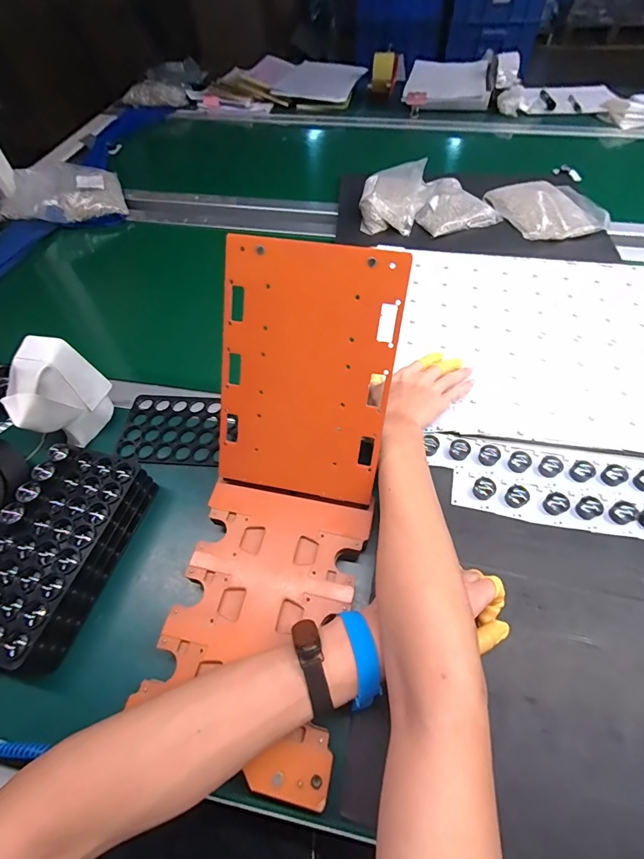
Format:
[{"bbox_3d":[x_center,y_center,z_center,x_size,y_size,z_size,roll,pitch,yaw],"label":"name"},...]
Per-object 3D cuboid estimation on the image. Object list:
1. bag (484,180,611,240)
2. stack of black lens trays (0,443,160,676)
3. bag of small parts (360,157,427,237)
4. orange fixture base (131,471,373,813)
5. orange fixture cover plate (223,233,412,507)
[{"bbox_3d":[0.412,-0.413,0.728,0.160,0.027,0.182,-16,57,-8],"label":"bag"},{"bbox_3d":[-0.265,0.114,0.388,0.098,0.065,0.195,15,59,12],"label":"stack of black lens trays"},{"bbox_3d":[0.134,-0.440,0.743,0.115,0.056,0.162,10,58,9],"label":"bag of small parts"},{"bbox_3d":[-0.054,0.164,0.351,0.157,0.010,0.226,9,58,9],"label":"orange fixture base"},{"bbox_3d":[-0.016,-0.045,0.365,0.154,0.231,0.006,9,19,7],"label":"orange fixture cover plate"}]

